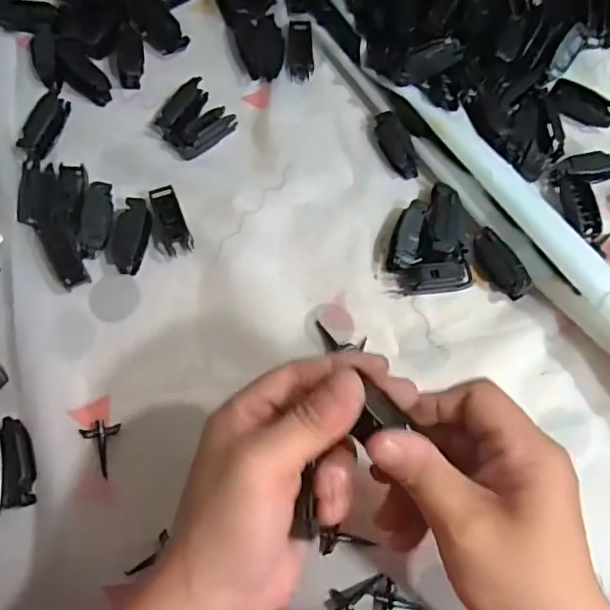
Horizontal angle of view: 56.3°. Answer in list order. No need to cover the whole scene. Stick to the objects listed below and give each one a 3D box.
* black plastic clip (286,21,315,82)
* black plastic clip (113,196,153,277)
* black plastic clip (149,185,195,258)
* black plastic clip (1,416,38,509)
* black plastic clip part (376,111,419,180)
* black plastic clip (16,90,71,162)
[{"bbox_3d":[-0.003,-0.190,0.423,0.019,0.009,0.045,3,70,-1],"label":"black plastic clip"},{"bbox_3d":[-0.112,-0.045,0.365,0.020,0.010,0.048,7,70,0],"label":"black plastic clip"},{"bbox_3d":[-0.089,-0.054,0.370,0.023,0.007,0.044,-20,72,-9],"label":"black plastic clip"},{"bbox_3d":[-0.157,0.084,0.309,0.010,0.021,0.047,-12,71,-6],"label":"black plastic clip"},{"bbox_3d":[0.064,-0.115,0.401,0.018,0.017,0.053,-17,72,-8],"label":"black plastic clip part"},{"bbox_3d":[-0.180,-0.123,0.394,0.022,0.010,0.050,17,70,4],"label":"black plastic clip"}]

